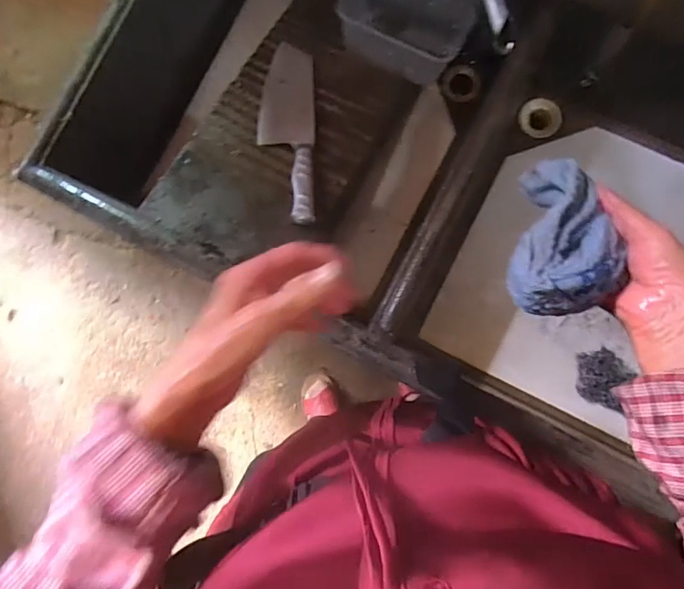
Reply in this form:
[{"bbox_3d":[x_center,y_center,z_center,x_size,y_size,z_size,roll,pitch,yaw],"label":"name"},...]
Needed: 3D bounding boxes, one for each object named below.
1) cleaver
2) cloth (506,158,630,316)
[{"bbox_3d":[-0.066,-0.204,0.622,0.075,0.015,0.256,-9,70,5],"label":"cleaver"},{"bbox_3d":[0.165,-0.039,0.361,0.075,0.053,0.112,8,87,6],"label":"cloth"}]

